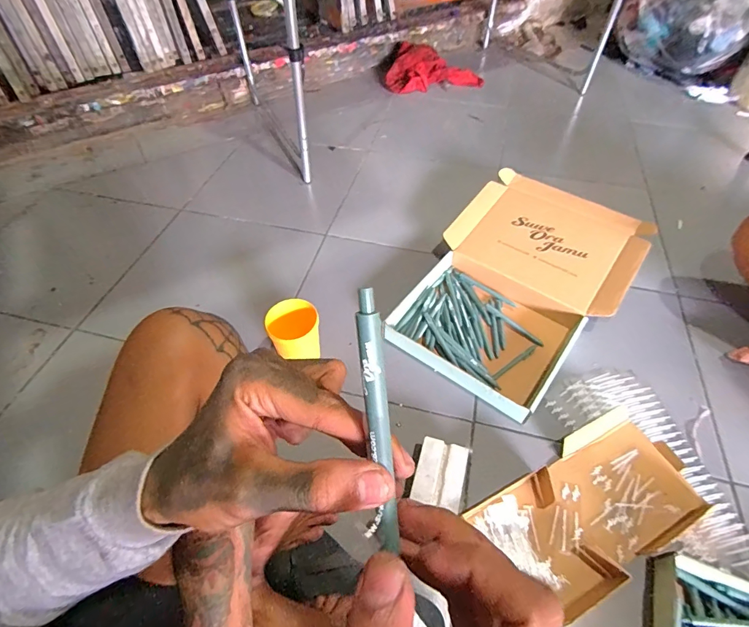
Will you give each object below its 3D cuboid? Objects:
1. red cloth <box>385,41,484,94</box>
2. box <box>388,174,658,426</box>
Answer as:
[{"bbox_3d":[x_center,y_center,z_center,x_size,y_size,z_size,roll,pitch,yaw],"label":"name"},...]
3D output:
[{"bbox_3d":[0.220,-0.930,1.513,0.372,0.094,0.197,-7,53,-5],"label":"red cloth"},{"bbox_3d":[0.294,-0.070,0.822,0.351,0.091,0.533,33,59,22],"label":"box"}]

